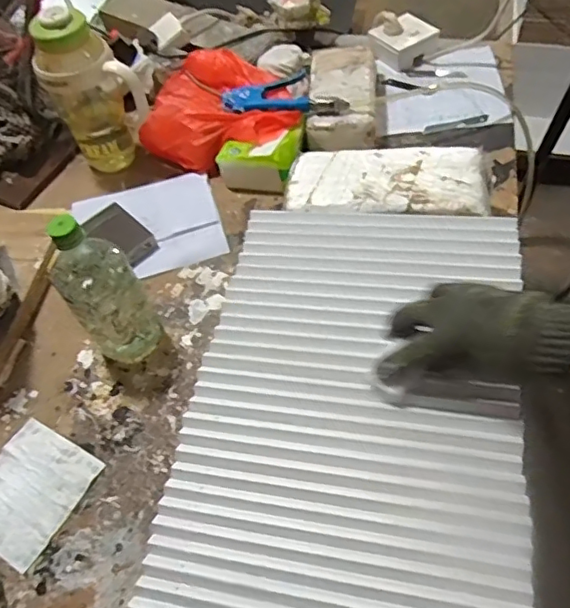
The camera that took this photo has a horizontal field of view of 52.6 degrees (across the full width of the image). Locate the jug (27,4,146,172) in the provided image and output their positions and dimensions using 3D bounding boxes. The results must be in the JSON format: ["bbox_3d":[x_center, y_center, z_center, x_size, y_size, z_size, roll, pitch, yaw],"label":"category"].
[{"bbox_3d":[-0.272,-0.291,0.819,0.104,0.224,0.096,-35,60,-18],"label":"jug"}]

